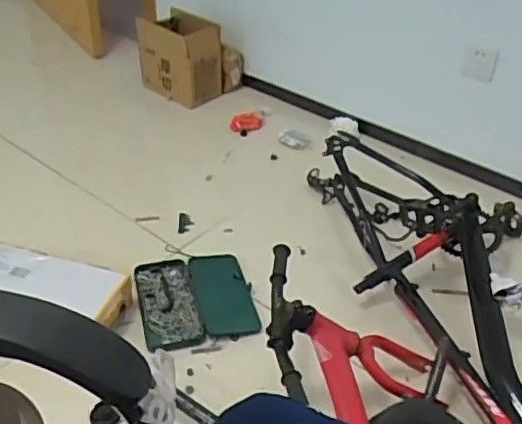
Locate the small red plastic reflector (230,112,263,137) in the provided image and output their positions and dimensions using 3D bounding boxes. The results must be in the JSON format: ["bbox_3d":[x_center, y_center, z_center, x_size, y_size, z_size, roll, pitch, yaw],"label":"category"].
[{"bbox_3d":[-0.042,-0.272,1.865,0.107,0.045,0.062,-10,39,-16],"label":"small red plastic reflector"}]

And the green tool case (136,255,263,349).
[{"bbox_3d":[-0.143,0.187,1.318,0.239,0.044,0.245,-8,38,-14],"label":"green tool case"}]

